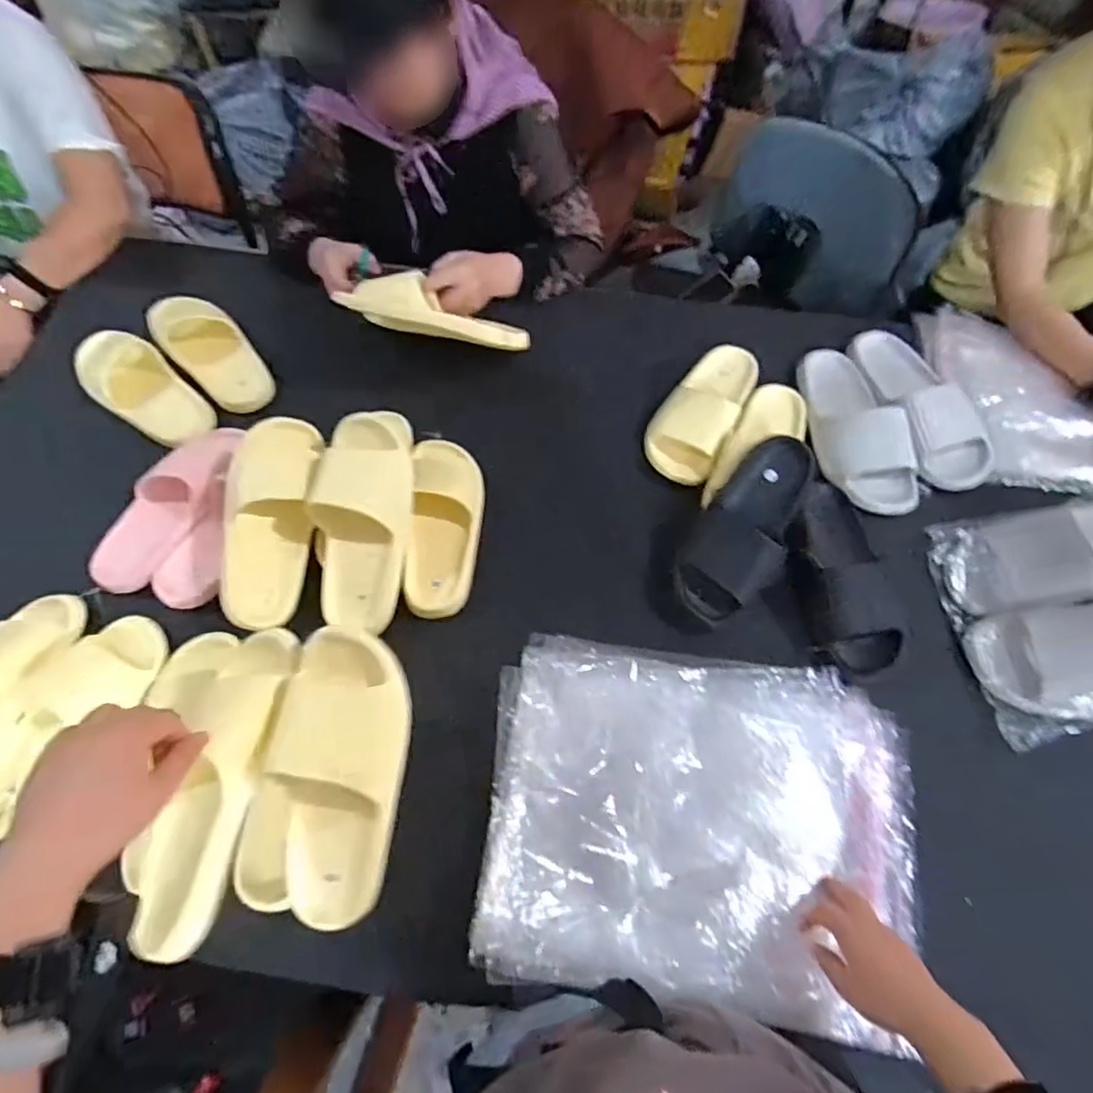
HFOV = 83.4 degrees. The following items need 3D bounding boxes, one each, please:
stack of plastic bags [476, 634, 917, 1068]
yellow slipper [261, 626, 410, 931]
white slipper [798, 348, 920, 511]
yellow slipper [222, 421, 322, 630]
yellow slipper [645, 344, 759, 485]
[{"bbox_3d":[0.159,0.272,0.627,0.425,0.037,0.321,6,63,3],"label":"stack of plastic bags"},{"bbox_3d":[-0.180,0.205,0.536,0.106,0.061,0.250,2,89,1],"label":"yellow slipper"},{"bbox_3d":[0.424,-0.166,0.832,0.111,0.053,0.262,-8,63,-4],"label":"white slipper"},{"bbox_3d":[-0.335,-0.035,0.748,0.102,0.062,0.266,1,75,1],"label":"yellow slipper"},{"bbox_3d":[0.223,-0.201,0.862,0.100,0.057,0.236,27,66,13],"label":"yellow slipper"}]

